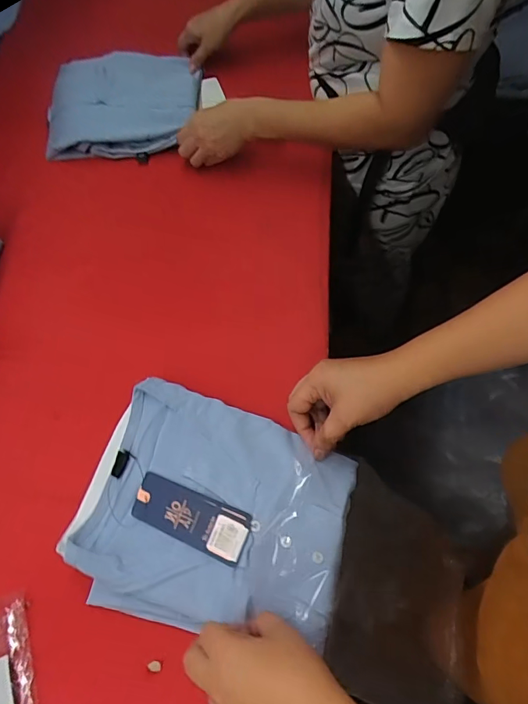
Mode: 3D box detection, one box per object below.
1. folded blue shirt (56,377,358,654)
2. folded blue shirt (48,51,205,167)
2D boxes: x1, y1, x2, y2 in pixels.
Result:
[{"bbox_3d":[-0.051,0.161,0.448,0.255,0.031,0.217,15,66,11],"label":"folded blue shirt"},{"bbox_3d":[-0.232,-0.423,0.738,0.237,0.043,0.235,-3,64,2],"label":"folded blue shirt"}]

